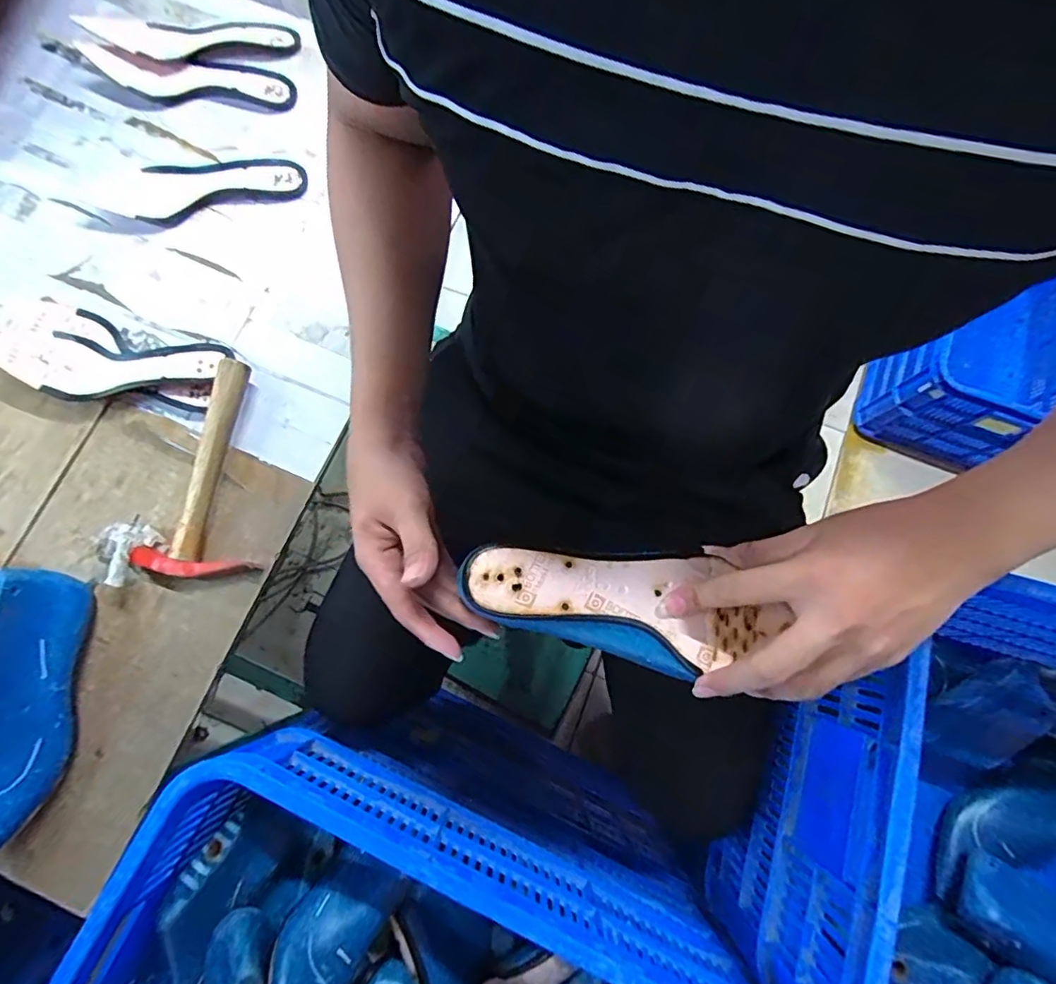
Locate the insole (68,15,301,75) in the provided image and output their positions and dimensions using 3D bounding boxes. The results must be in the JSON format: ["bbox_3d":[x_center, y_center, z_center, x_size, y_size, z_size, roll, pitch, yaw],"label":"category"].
[{"bbox_3d":[-0.429,-0.580,0.708,0.251,0.037,0.095,-2,77,-1],"label":"insole"}]

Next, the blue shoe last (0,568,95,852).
[{"bbox_3d":[-0.461,0.206,0.491,0.068,0.098,0.263,10,77,2],"label":"blue shoe last"}]

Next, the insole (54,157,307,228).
[{"bbox_3d":[-0.417,-0.361,0.662,0.282,0.027,0.076,-4,77,-2],"label":"insole"}]

